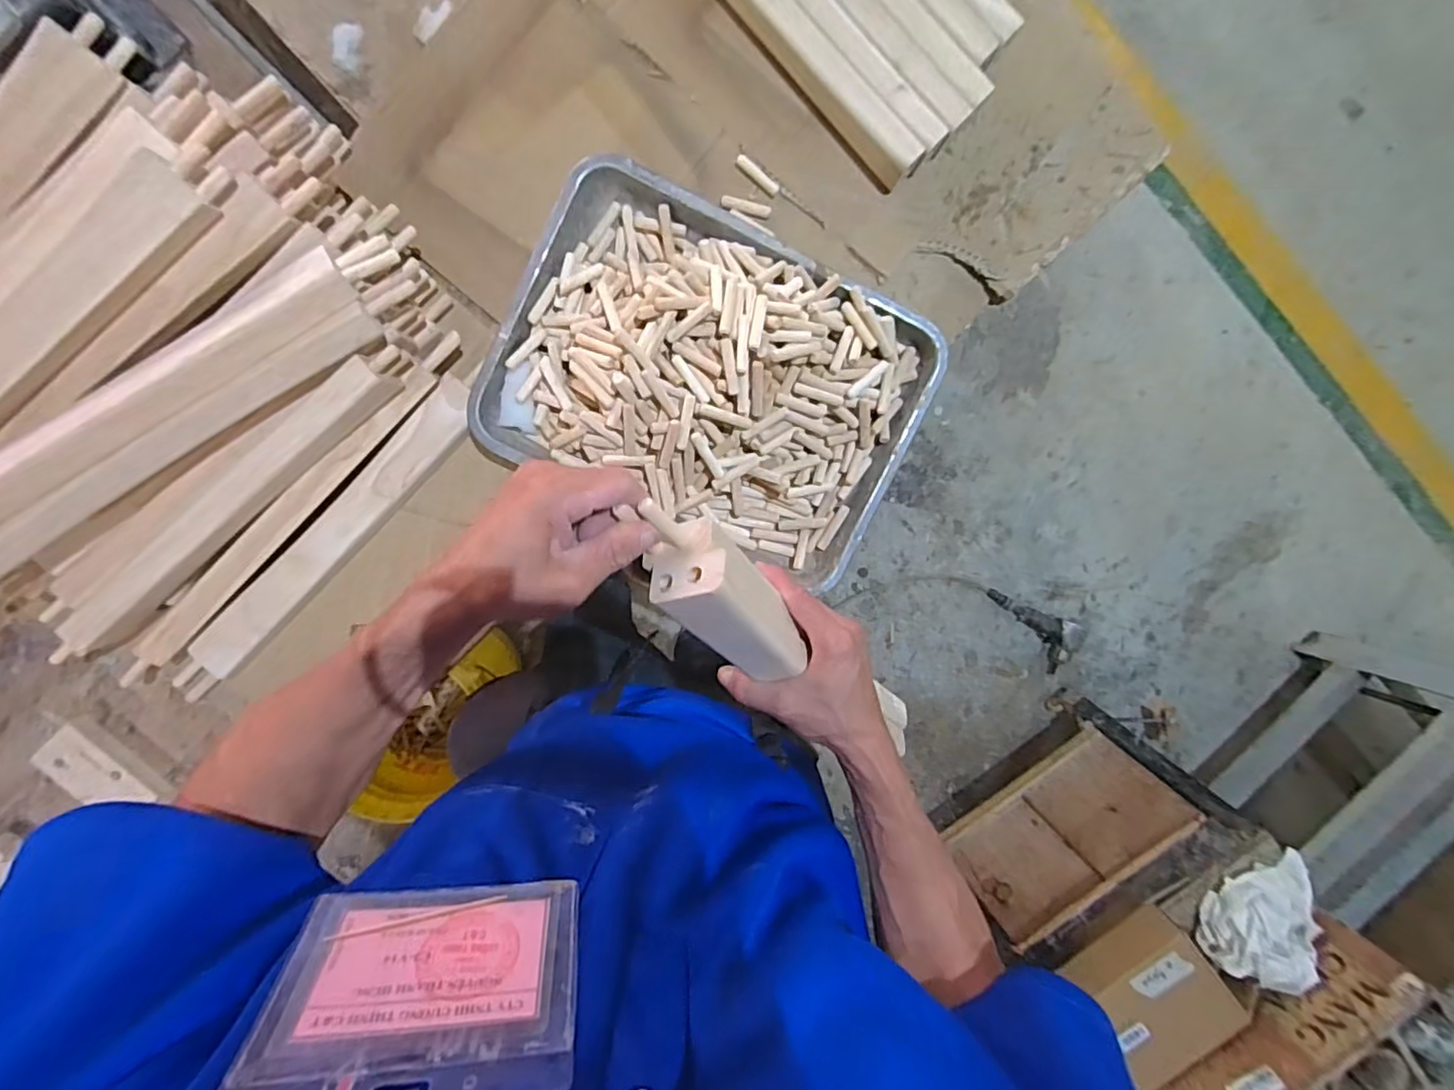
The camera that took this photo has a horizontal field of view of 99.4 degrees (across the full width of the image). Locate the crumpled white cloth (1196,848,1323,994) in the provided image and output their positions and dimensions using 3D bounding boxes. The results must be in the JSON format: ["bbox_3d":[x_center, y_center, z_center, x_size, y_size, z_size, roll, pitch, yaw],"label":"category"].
[{"bbox_3d":[0.863,0.595,0.967,0.145,0.092,0.209,37,94,-8],"label":"crumpled white cloth"}]

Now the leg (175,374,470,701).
[{"bbox_3d":[-0.387,0.000,0.595,0.046,0.031,0.403,43,93,-8],"label":"leg"}]

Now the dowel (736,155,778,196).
[{"bbox_3d":[0.030,-0.366,0.611,0.050,0.008,0.011,37,96,-8],"label":"dowel"}]

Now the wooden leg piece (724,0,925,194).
[{"bbox_3d":[0.044,-0.488,0.574,0.369,0.045,0.039,43,93,-8],"label":"wooden leg piece"}]

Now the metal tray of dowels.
[{"bbox_3d":[-0.013,-0.156,0.599,0.395,0.095,0.298,22,96,-6],"label":"metal tray of dowels"}]

